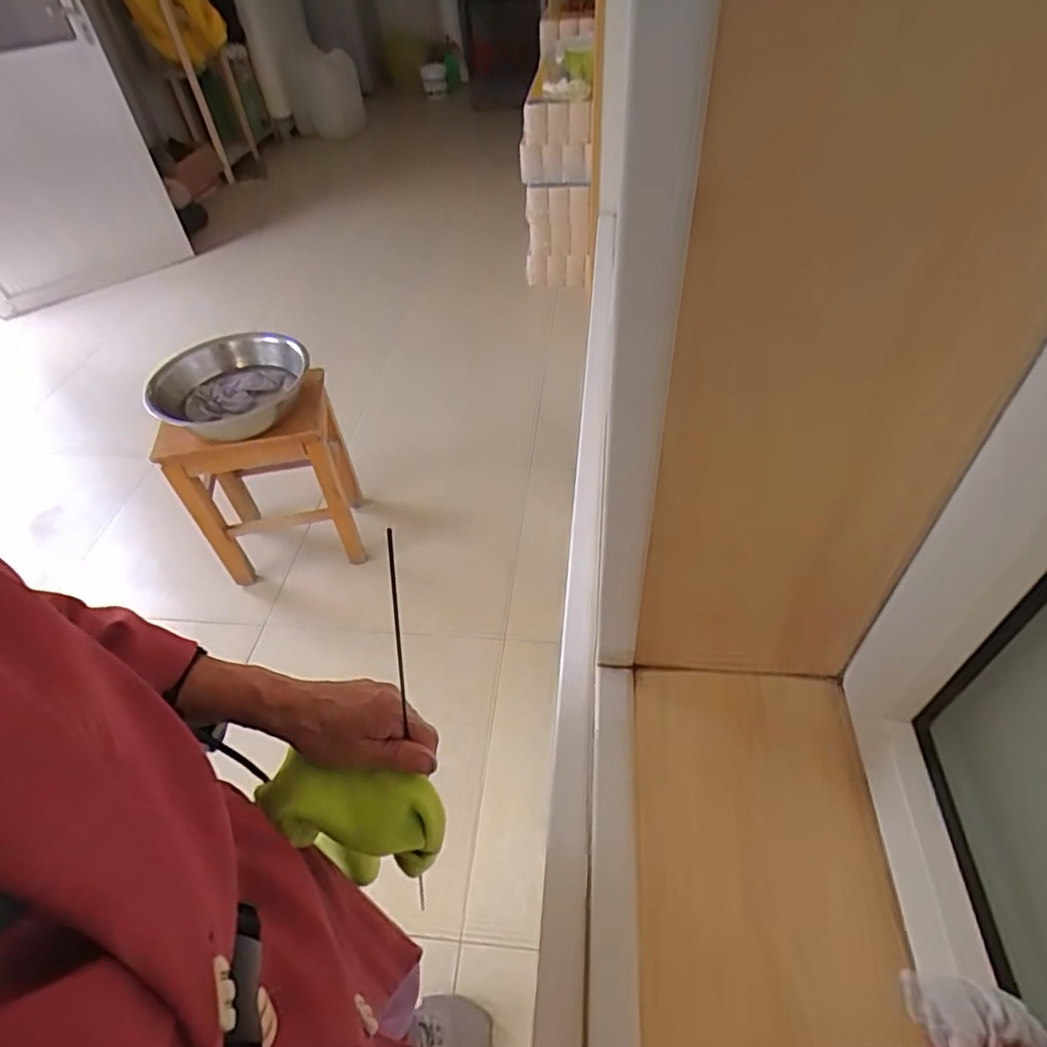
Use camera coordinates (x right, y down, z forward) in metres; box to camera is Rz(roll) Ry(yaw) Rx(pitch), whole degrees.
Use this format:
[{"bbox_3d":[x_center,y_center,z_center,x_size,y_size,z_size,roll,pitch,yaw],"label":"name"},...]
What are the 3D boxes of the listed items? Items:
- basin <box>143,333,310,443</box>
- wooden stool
[{"bbox_3d":[-0.651,-0.308,1.396,0.278,0.109,0.287,-2,47,2],"label":"basin"},{"bbox_3d":[-0.646,-0.118,1.611,0.368,0.507,0.281,-10,47,-6],"label":"wooden stool"}]

